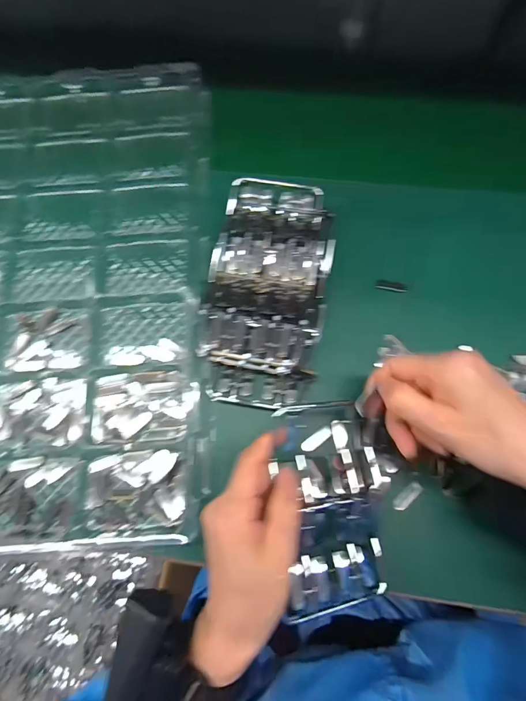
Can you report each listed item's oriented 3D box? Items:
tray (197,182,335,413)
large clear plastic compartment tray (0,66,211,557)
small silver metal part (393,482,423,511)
[{"bbox_3d":[0.005,-0.057,0.322,0.110,0.048,0.215,7,75,4],"label":"tray"},{"bbox_3d":[-0.302,-0.081,0.343,0.489,0.026,0.512,-2,74,2],"label":"large clear plastic compartment tray"},{"bbox_3d":[0.122,0.122,0.288,0.029,0.006,0.011,-39,77,-9],"label":"small silver metal part"}]

